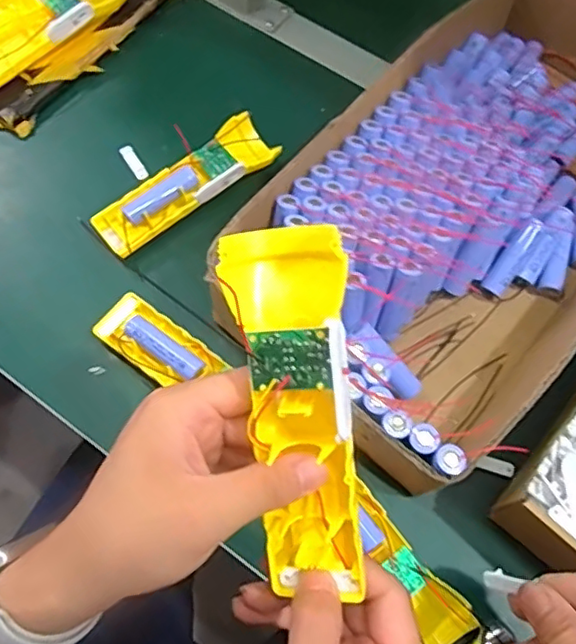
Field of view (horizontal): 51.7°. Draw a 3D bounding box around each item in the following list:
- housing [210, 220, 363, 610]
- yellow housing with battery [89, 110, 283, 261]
[{"bbox_3d":[0.006,0.040,0.254,0.048,0.033,0.155,-8,99,-3],"label":"housing"},{"bbox_3d":[-0.085,-0.111,0.492,0.154,0.028,0.047,-35,73,-15],"label":"yellow housing with battery"}]

